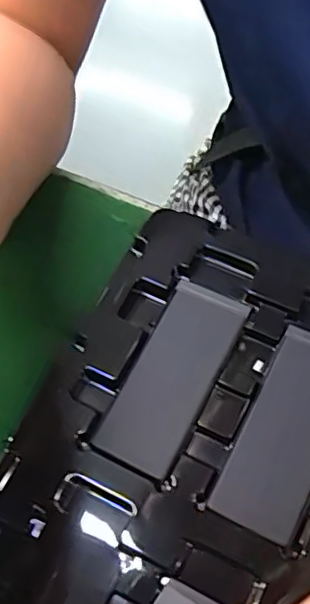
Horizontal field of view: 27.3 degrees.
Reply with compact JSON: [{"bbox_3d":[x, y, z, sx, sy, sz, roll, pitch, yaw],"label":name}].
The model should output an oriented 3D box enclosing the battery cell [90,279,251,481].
[{"bbox_3d":[0.008,0.032,0.298,0.038,0.009,0.091,24,66,17],"label":"battery cell"}]

